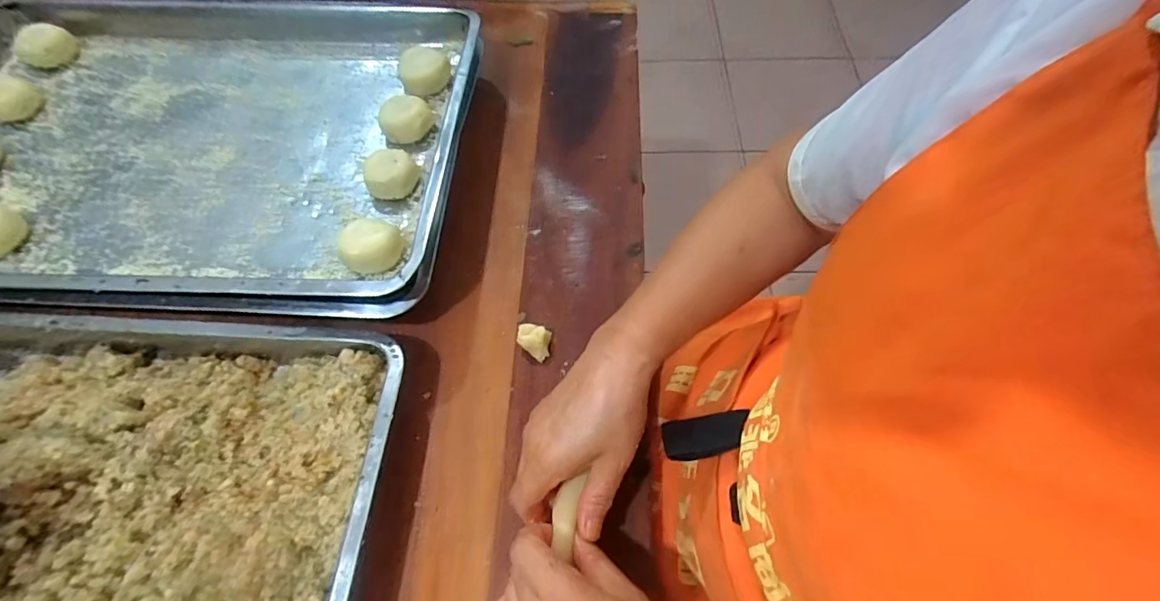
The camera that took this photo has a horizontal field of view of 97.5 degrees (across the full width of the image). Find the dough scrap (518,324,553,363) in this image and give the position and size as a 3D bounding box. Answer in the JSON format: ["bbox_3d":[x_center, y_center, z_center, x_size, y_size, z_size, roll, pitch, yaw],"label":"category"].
[{"bbox_3d":[-0.041,0.036,0.458,0.030,0.019,0.025,20,64,12],"label":"dough scrap"}]

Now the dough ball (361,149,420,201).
[{"bbox_3d":[-0.184,-0.124,0.501,0.044,0.032,0.040,8,62,6],"label":"dough ball"}]

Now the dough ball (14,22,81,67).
[{"bbox_3d":[-0.623,-0.297,0.593,0.047,0.041,0.059,35,68,19],"label":"dough ball"}]

